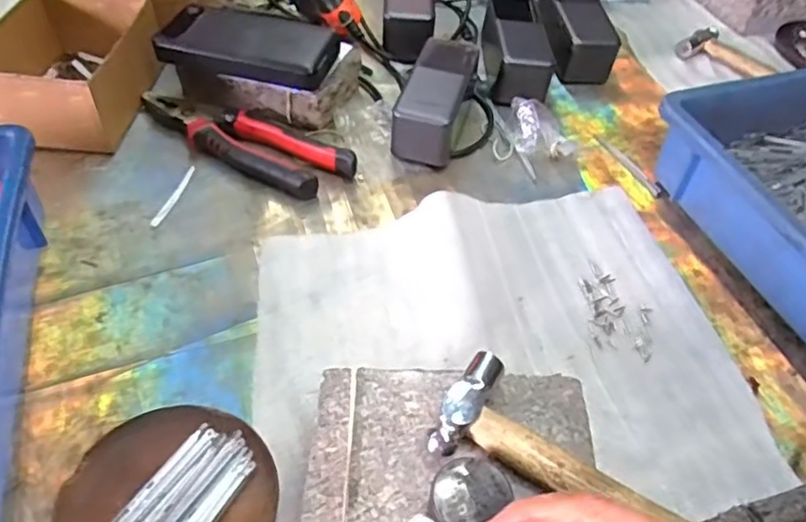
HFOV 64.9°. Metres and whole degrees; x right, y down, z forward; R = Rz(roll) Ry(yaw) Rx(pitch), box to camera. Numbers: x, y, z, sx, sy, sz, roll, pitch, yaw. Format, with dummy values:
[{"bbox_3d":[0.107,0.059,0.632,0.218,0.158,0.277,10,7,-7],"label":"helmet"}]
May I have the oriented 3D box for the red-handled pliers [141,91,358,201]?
[{"bbox_3d":[-0.141,-0.113,0.565,0.211,0.021,0.068,26,52,16],"label":"red-handled pliers"}]

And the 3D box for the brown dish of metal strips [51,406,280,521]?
[{"bbox_3d":[-0.130,0.138,0.356,0.113,0.016,0.112,2,49,-3],"label":"brown dish of metal strips"}]

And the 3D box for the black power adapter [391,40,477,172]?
[{"bbox_3d":[0.030,-0.149,0.590,0.052,0.054,0.129,14,50,7],"label":"black power adapter"}]

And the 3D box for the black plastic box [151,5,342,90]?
[{"bbox_3d":[-0.141,-0.200,0.585,0.153,0.025,0.077,14,50,7],"label":"black plastic box"}]

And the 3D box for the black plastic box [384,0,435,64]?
[{"bbox_3d":[0.006,-0.279,0.702,0.053,0.048,0.131,2,49,-3],"label":"black plastic box"}]

